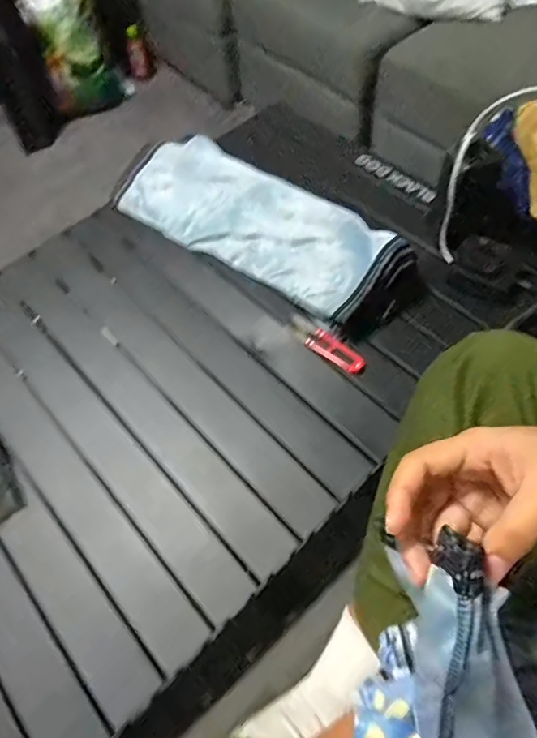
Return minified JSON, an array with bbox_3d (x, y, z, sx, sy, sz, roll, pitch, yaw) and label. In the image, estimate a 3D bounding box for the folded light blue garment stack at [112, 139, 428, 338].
[{"bbox_3d":[-0.018,-0.215,0.685,0.491,0.074,0.177,36,68,23],"label":"folded light blue garment stack"}]

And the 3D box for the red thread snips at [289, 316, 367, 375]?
[{"bbox_3d":[0.073,-0.032,0.604,0.033,0.008,0.114,-41,64,-18],"label":"red thread snips"}]

